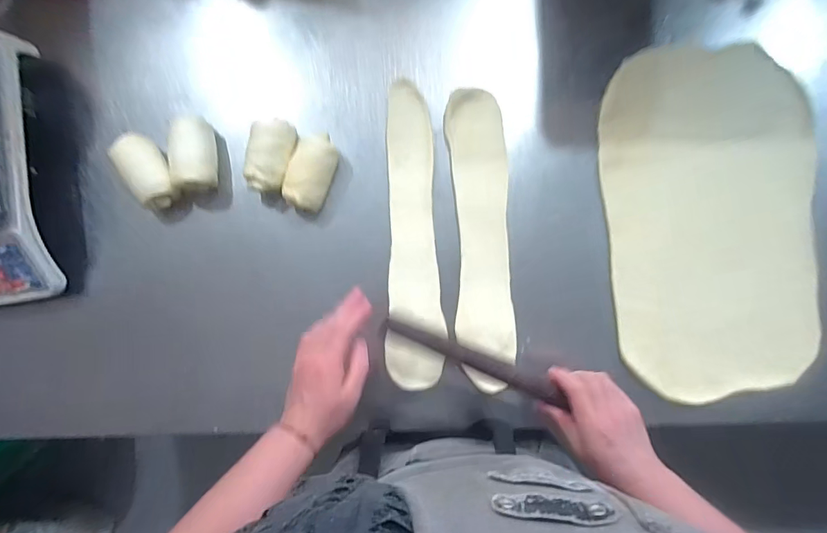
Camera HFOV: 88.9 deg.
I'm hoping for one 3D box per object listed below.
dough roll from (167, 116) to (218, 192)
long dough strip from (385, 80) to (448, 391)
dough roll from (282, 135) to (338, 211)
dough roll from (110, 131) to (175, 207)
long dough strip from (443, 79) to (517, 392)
[{"bbox_3d":[-0.286,-0.149,0.544,0.052,0.044,0.104,-6,86,0],"label":"dough roll"},{"bbox_3d":[-0.002,-0.044,0.559,0.072,0.007,0.397,-2,86,0],"label":"long dough strip"},{"bbox_3d":[-0.132,-0.124,0.546,0.056,0.047,0.103,19,87,2],"label":"dough roll"},{"bbox_3d":[-0.344,-0.125,0.547,0.057,0.054,0.099,-35,87,-2],"label":"dough roll"},{"bbox_3d":[0.090,-0.041,0.557,0.076,0.016,0.388,-2,86,0],"label":"long dough strip"}]

